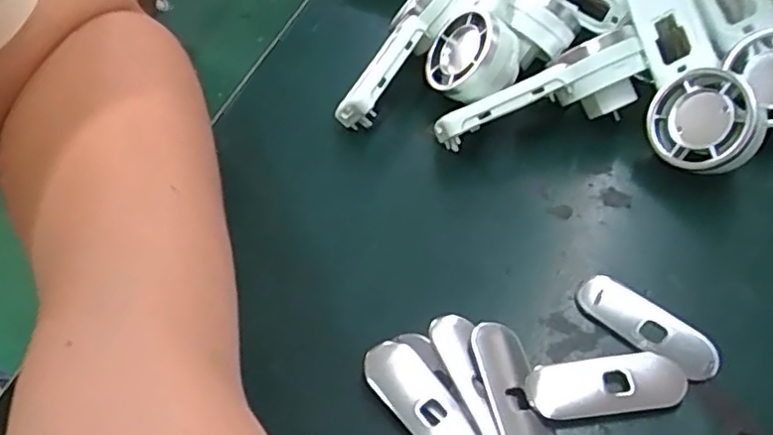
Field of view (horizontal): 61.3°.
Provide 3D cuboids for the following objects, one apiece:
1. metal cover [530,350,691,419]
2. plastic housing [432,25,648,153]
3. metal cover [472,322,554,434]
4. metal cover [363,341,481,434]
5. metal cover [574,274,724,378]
[{"bbox_3d":[0.071,0.054,0.212,0.050,0.004,0.020,-5,50,-2],"label":"metal cover"},{"bbox_3d":[0.066,-0.051,0.276,0.090,0.033,0.021,-20,52,-1],"label":"plastic housing"},{"bbox_3d":[0.041,0.056,0.211,0.016,0.005,0.050,-11,50,-7],"label":"metal cover"},{"bbox_3d":[0.011,0.061,0.209,0.019,0.005,0.050,-30,55,-22],"label":"metal cover"},{"bbox_3d":[0.090,0.037,0.226,0.018,0.004,0.049,-37,58,-26],"label":"metal cover"}]

